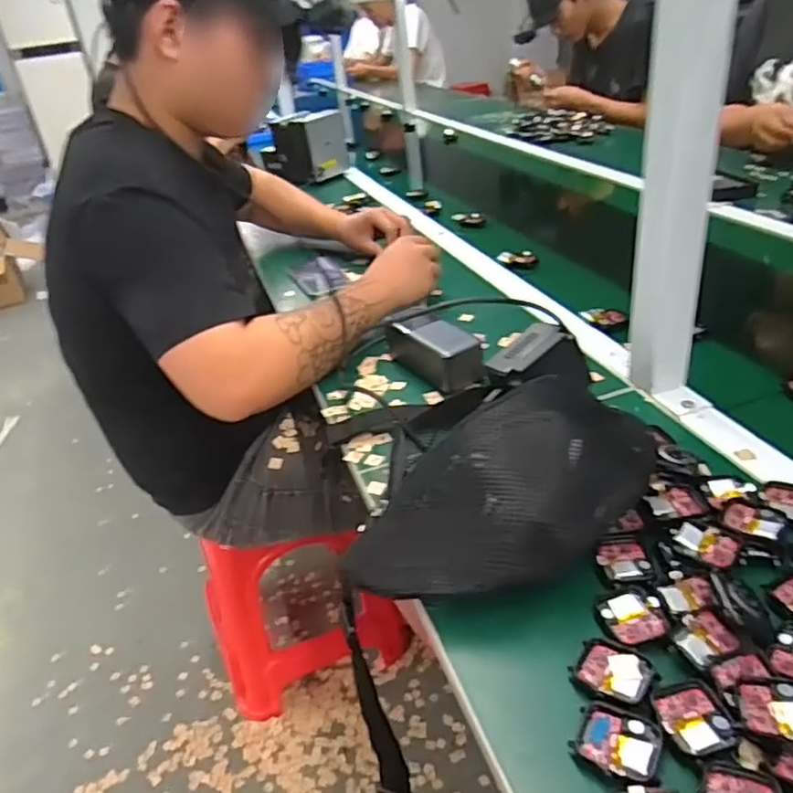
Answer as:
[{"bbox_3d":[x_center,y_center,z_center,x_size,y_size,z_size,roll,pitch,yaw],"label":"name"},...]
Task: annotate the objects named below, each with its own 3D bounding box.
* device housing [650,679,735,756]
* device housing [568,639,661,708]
[{"bbox_3d":[0.169,0.182,0.374,0.034,0.005,0.043,-12,32,-7],"label":"device housing"},{"bbox_3d":[0.133,0.170,0.403,0.046,0.007,0.040,18,40,34],"label":"device housing"}]

